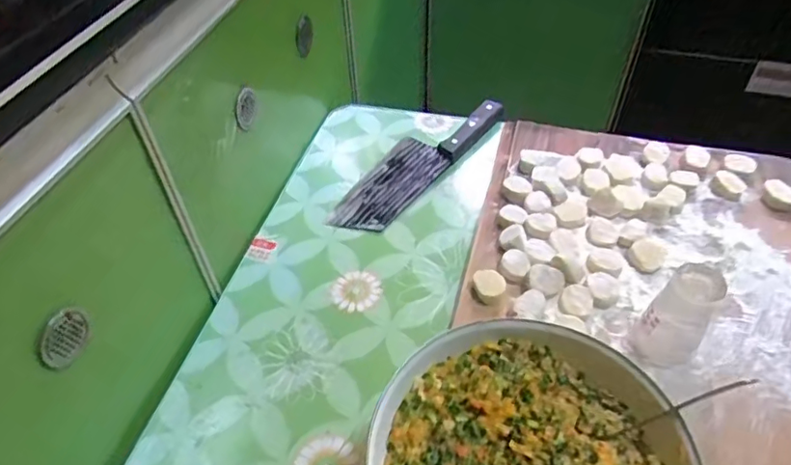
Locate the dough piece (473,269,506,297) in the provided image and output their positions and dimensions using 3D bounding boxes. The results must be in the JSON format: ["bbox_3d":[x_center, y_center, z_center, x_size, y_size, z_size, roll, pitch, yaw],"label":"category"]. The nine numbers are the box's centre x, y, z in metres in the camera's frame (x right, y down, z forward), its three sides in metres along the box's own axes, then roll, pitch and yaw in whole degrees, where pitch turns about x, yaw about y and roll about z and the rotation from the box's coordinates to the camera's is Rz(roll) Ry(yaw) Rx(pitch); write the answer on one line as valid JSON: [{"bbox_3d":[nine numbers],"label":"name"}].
[{"bbox_3d":[0.090,0.048,0.535,0.029,0.010,0.032,-25,53,-19],"label":"dough piece"}]

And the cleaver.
[{"bbox_3d":[0.025,-0.092,0.684,0.075,0.029,0.268,32,57,25],"label":"cleaver"}]

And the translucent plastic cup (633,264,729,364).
[{"bbox_3d":[0.233,0.069,0.460,0.045,0.084,0.047,-1,47,1],"label":"translucent plastic cup"}]

